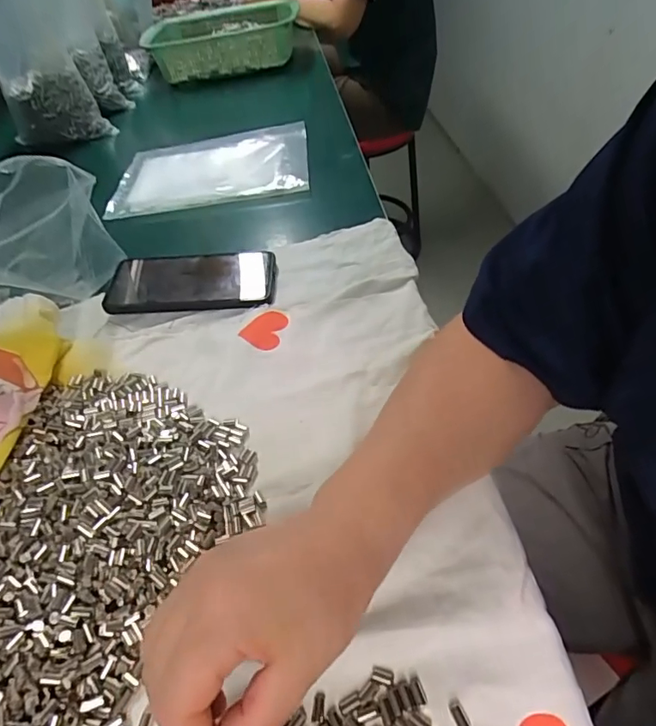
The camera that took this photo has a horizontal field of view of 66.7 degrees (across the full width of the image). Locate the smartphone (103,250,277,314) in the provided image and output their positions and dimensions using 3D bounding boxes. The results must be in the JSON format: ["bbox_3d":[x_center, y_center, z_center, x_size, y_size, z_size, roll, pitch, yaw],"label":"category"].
[{"bbox_3d":[-0.136,-0.081,0.501,0.164,0.017,0.080,-4,45,3],"label":"smartphone"}]

